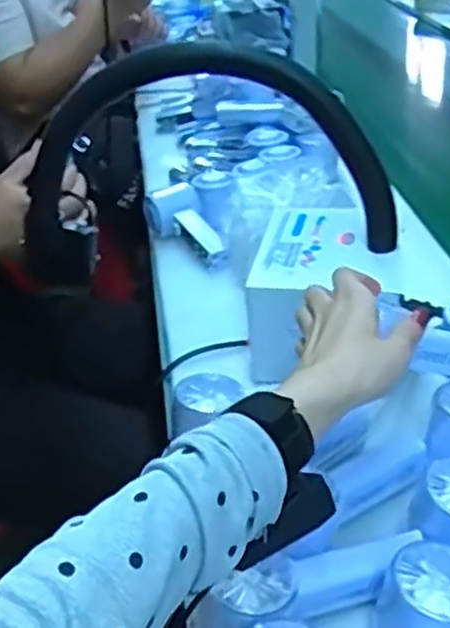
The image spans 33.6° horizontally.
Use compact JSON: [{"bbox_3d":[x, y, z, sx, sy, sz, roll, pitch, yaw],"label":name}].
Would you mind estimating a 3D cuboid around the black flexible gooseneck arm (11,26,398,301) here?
[{"bbox_3d":[-0.023,-0.122,0.668,0.345,0.225,0.044,2,33,11],"label":"black flexible gooseneck arm"}]

